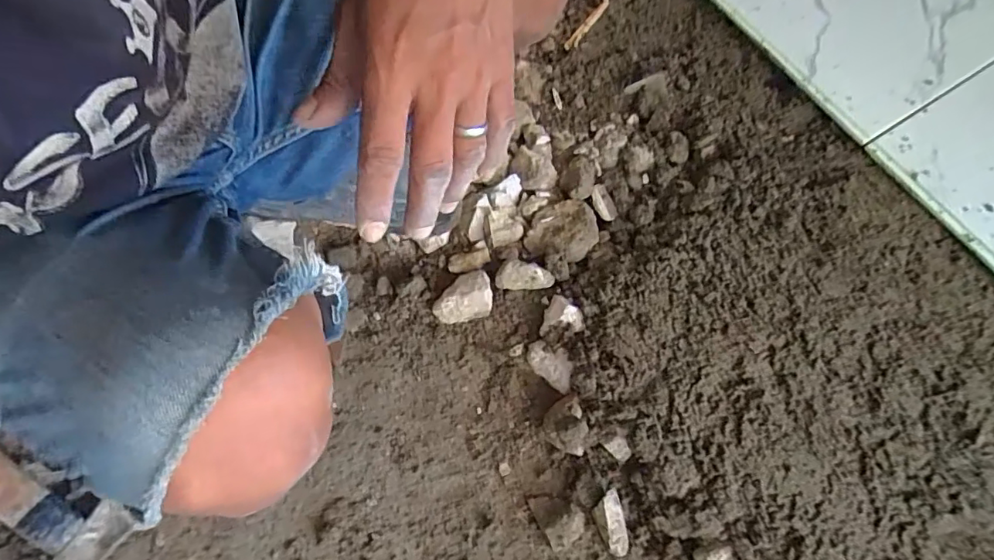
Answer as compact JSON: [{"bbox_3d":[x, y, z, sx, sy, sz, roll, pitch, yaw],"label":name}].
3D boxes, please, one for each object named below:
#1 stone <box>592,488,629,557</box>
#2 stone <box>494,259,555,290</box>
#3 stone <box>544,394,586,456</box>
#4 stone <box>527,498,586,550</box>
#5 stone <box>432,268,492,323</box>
[{"bbox_3d":[0.120,0.257,0.563,0.028,0.023,0.071,-10,97,-5],"label":"stone"},{"bbox_3d":[0.034,-0.002,0.654,0.068,0.035,0.035,4,66,-5],"label":"stone"},{"bbox_3d":[0.074,0.159,0.586,0.042,0.046,0.063,-6,66,-9],"label":"stone"},{"bbox_3d":[0.066,0.252,0.566,0.044,0.025,0.056,-25,72,-16],"label":"stone"},{"bbox_3d":[-0.042,0.017,0.641,0.074,0.040,0.053,-17,67,-13],"label":"stone"}]

